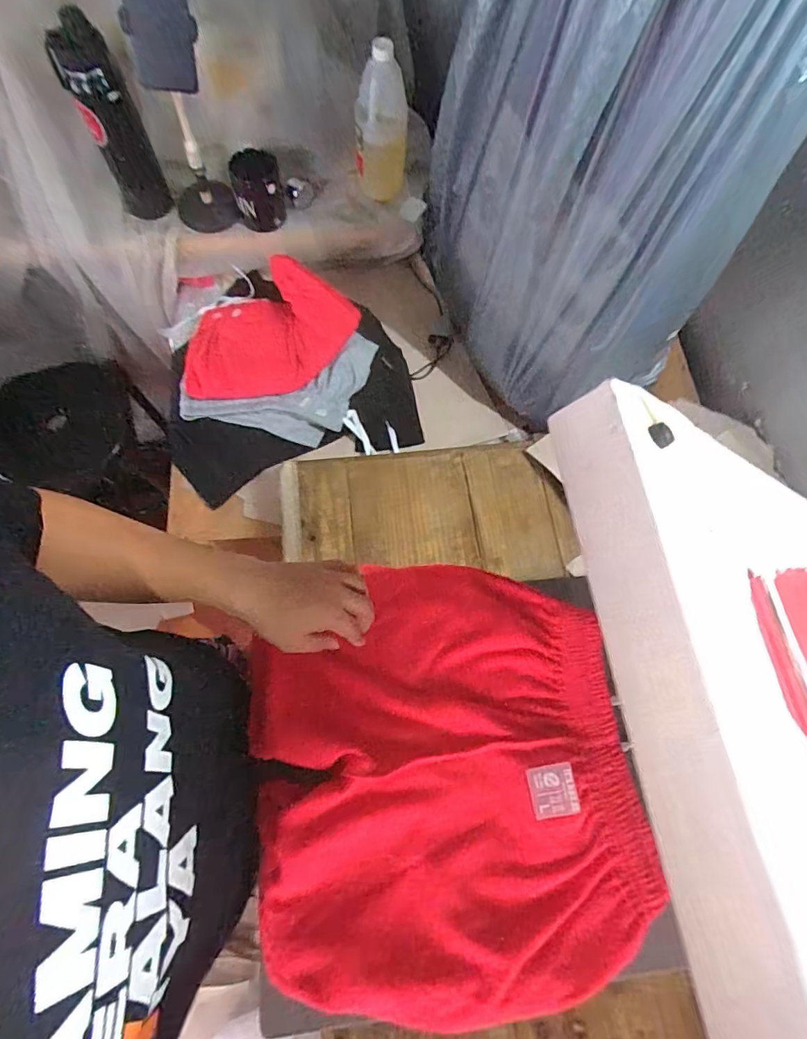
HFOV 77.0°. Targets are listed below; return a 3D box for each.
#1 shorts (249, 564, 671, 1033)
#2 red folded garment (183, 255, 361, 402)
[{"bbox_3d":[0.044,0.244,0.511,0.370,0.034,0.402,-5,68,-5],"label":"shorts"},{"bbox_3d":[-0.248,-0.323,0.904,0.319,0.064,0.246,-36,76,5],"label":"red folded garment"}]

